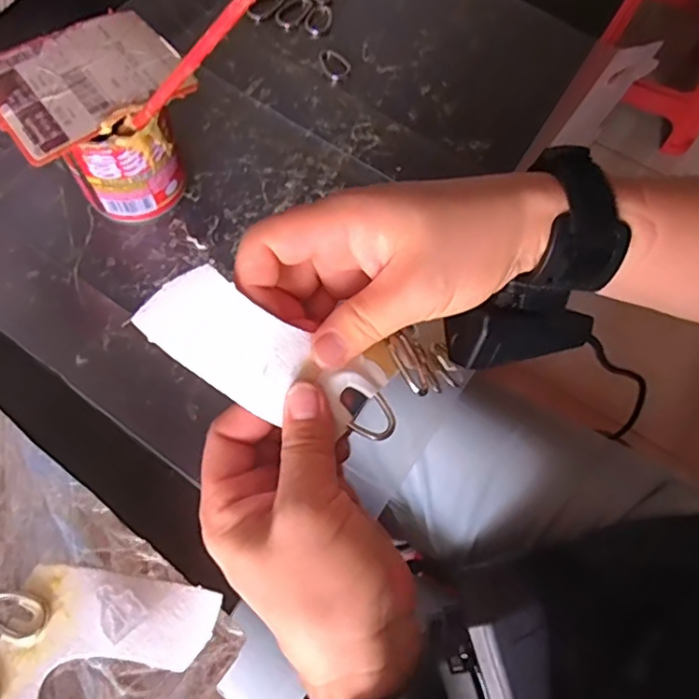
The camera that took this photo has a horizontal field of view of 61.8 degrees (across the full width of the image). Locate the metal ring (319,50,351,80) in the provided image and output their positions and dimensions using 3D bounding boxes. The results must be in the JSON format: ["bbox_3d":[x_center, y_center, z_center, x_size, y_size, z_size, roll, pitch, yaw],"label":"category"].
[{"bbox_3d":[-0.011,-0.208,0.424,0.020,0.004,0.026,-34,73,-15],"label":"metal ring"}]

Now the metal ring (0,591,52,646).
[{"bbox_3d":[-0.161,0.127,0.280,0.032,0.004,0.021,24,68,6],"label":"metal ring"}]

